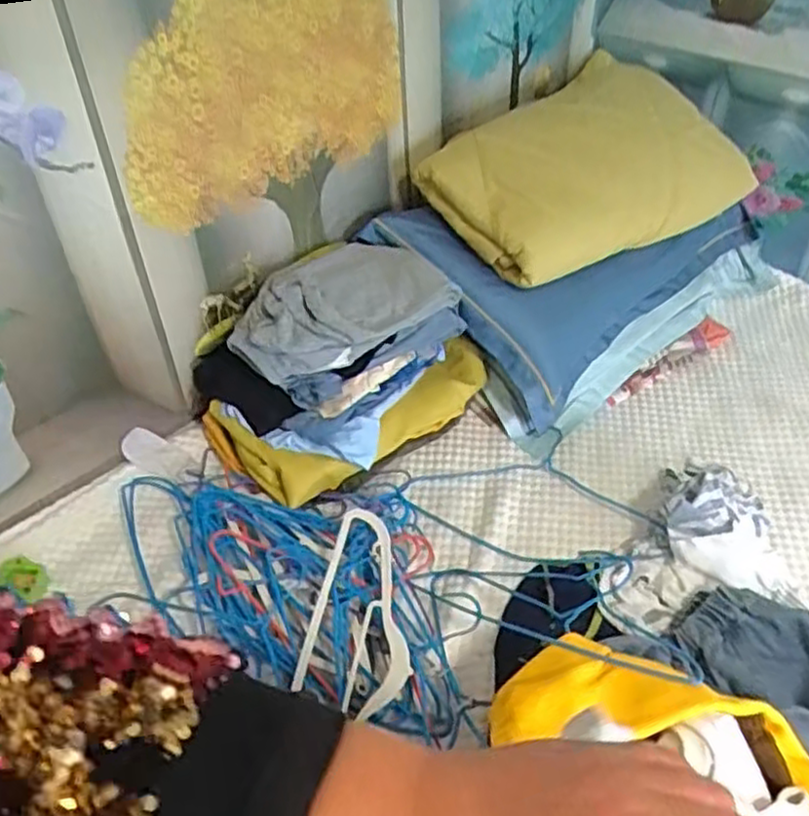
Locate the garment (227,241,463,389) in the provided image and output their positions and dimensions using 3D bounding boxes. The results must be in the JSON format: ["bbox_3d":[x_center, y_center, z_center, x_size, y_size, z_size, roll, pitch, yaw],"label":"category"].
[{"bbox_3d":[-0.107,-0.160,1.136,0.320,0.096,0.205,-29,49,-26],"label":"garment"}]

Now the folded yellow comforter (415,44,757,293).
[{"bbox_3d":[0.325,-0.411,1.232,0.509,0.194,0.295,-29,49,-27],"label":"folded yellow comforter"}]

